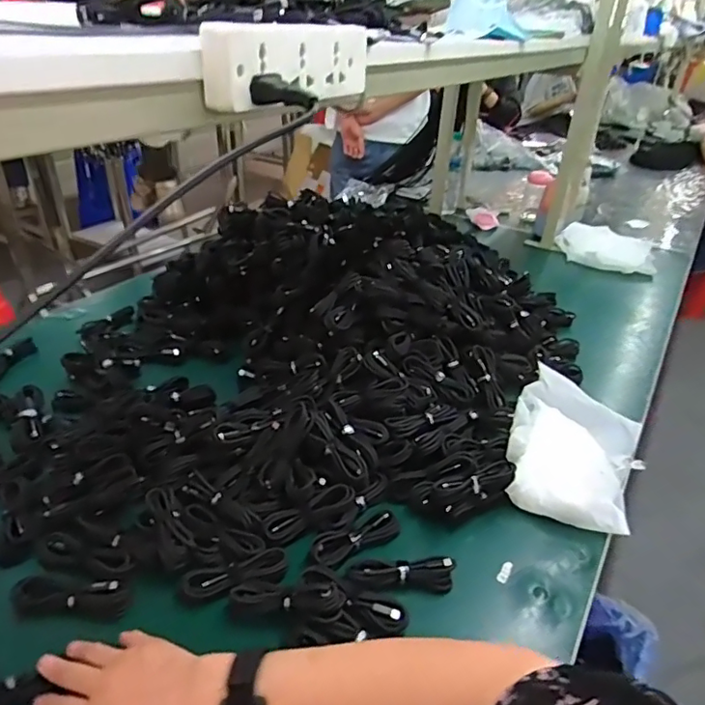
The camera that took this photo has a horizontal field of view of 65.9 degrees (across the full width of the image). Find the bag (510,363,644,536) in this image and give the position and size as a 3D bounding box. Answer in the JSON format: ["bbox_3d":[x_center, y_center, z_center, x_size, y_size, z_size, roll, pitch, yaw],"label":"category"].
[{"bbox_3d":[0.299,0.120,0.726,0.165,0.064,0.241,14,33,18],"label":"bag"}]

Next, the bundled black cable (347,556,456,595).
[{"bbox_3d":[0.052,0.230,0.569,0.107,0.026,0.029,2,31,-2],"label":"bundled black cable"}]

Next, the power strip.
[{"bbox_3d":[-0.045,-0.220,0.414,0.028,0.051,0.164,21,36,28],"label":"power strip"}]

